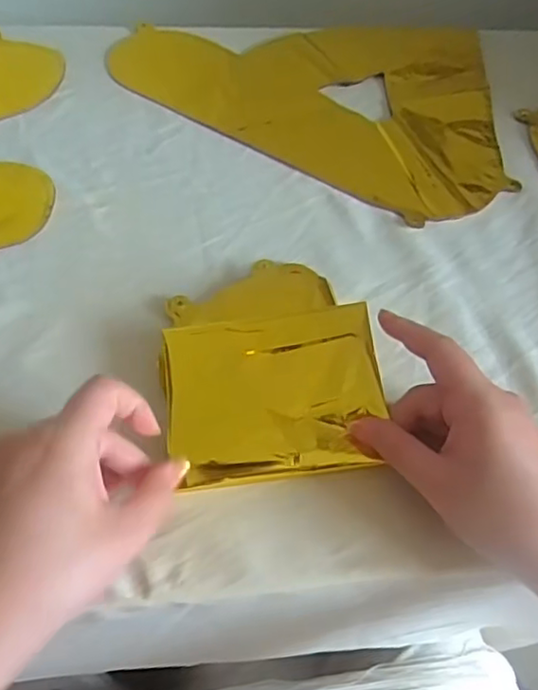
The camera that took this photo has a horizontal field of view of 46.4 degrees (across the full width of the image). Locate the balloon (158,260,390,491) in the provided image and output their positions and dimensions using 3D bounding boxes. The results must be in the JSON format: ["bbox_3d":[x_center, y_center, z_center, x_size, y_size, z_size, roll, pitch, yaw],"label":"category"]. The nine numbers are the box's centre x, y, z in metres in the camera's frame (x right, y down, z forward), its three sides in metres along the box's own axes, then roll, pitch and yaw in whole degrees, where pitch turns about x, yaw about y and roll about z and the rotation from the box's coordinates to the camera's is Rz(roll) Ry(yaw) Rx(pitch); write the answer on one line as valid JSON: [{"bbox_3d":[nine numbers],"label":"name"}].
[{"bbox_3d":[-0.002,0.003,0.388,0.123,0.033,0.156,-4,53,-8],"label":"balloon"}]

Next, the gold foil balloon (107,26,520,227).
[{"bbox_3d":[0.073,-0.256,0.606,0.365,0.010,0.288,33,57,19],"label":"gold foil balloon"}]

